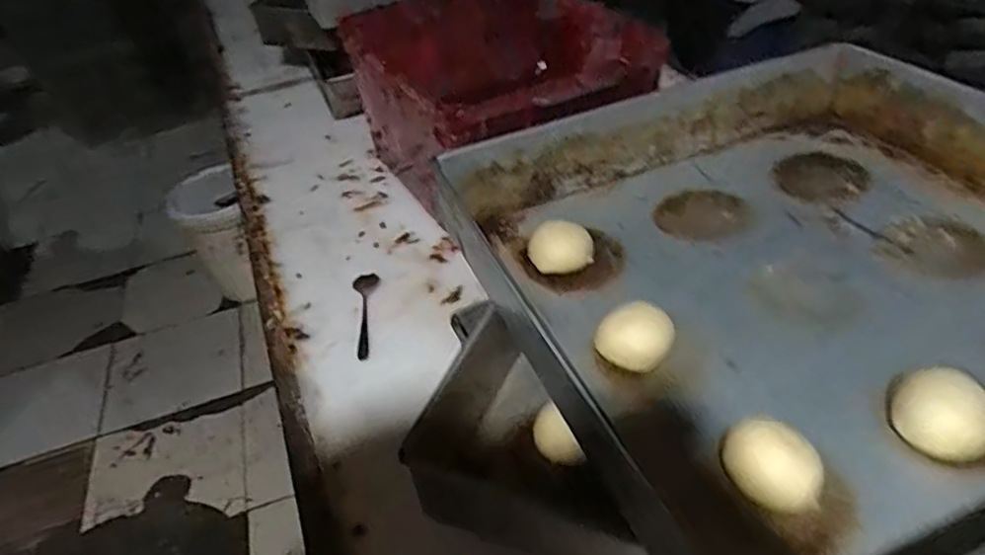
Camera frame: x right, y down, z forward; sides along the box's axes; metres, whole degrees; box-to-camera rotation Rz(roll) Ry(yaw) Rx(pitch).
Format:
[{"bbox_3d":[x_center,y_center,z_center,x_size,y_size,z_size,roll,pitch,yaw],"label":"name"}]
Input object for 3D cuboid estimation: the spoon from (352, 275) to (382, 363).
[{"bbox_3d":[-0.133,0.036,0.705,0.027,0.015,0.132,-11,40,-4],"label":"spoon"}]

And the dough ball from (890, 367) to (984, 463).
[{"bbox_3d":[0.245,0.074,0.357,0.047,0.029,0.041,29,52,36],"label":"dough ball"}]

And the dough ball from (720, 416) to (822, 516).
[{"bbox_3d":[0.146,0.098,0.341,0.037,0.029,0.045,-34,46,-29],"label":"dough ball"}]

